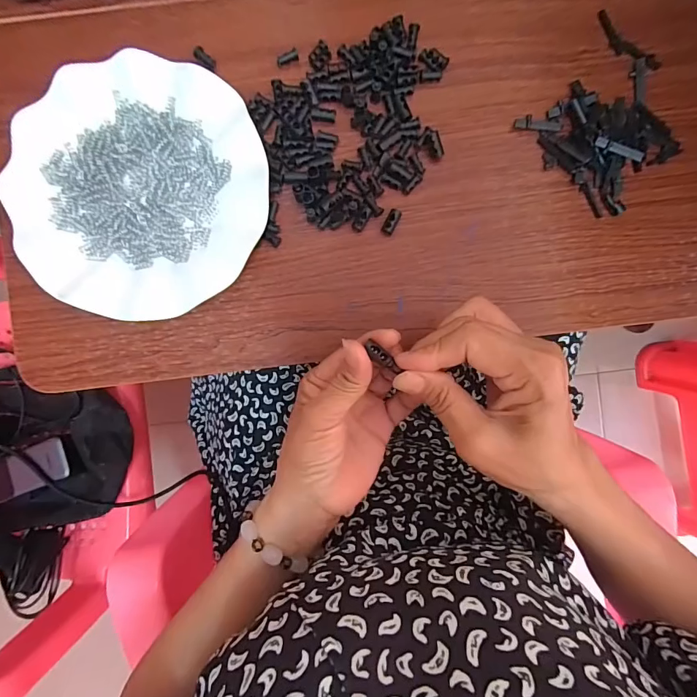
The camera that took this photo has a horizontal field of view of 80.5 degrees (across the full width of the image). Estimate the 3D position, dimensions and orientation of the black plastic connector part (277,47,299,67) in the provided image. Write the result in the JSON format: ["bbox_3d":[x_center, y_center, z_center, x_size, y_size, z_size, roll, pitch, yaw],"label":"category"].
[{"bbox_3d":[-0.047,-0.225,0.317,0.018,0.007,0.006,-23,91,0],"label":"black plastic connector part"}]

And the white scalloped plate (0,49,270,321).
[{"bbox_3d":[-0.153,-0.117,0.306,0.181,0.025,0.181,0,91,-1],"label":"white scalloped plate"}]

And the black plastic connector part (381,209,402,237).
[{"bbox_3d":[0.033,-0.098,0.318,0.010,0.007,0.020,26,91,-1],"label":"black plastic connector part"}]

